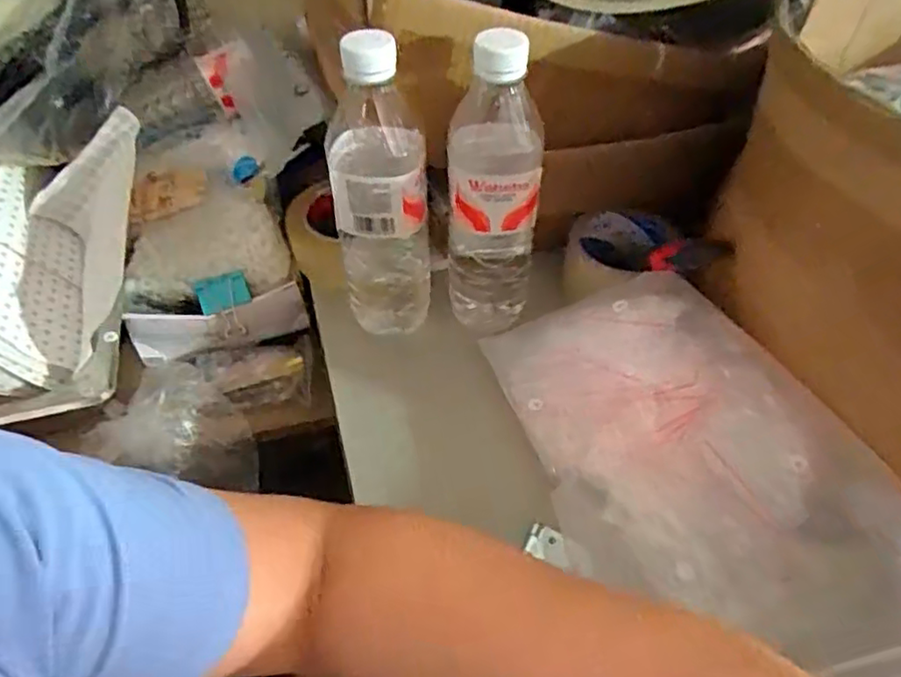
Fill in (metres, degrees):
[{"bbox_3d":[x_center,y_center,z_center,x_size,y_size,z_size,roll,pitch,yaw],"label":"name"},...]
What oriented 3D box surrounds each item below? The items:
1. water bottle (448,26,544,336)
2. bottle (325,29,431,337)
[{"bbox_3d":[0.031,-0.097,0.468,0.061,0.242,0.059,1,49,0],"label":"water bottle"},{"bbox_3d":[-0.050,-0.099,0.460,0.066,0.215,0.070,-6,50,-6],"label":"bottle"}]

